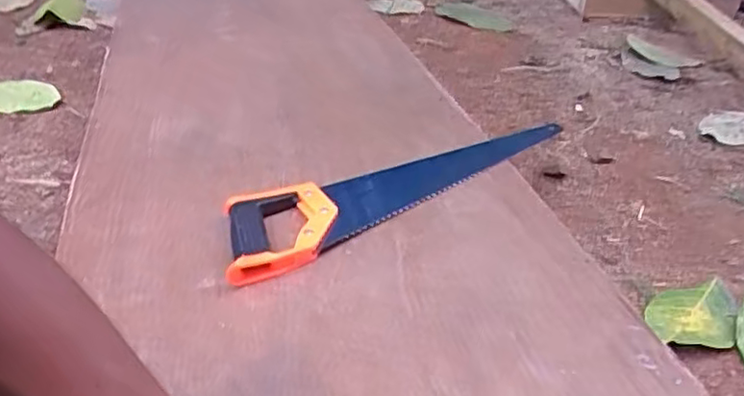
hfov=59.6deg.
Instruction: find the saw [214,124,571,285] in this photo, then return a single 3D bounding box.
[{"bbox_3d":[0.024,-0.021,0.729,0.439,0.027,0.114,-22,40,-30],"label":"saw"}]

